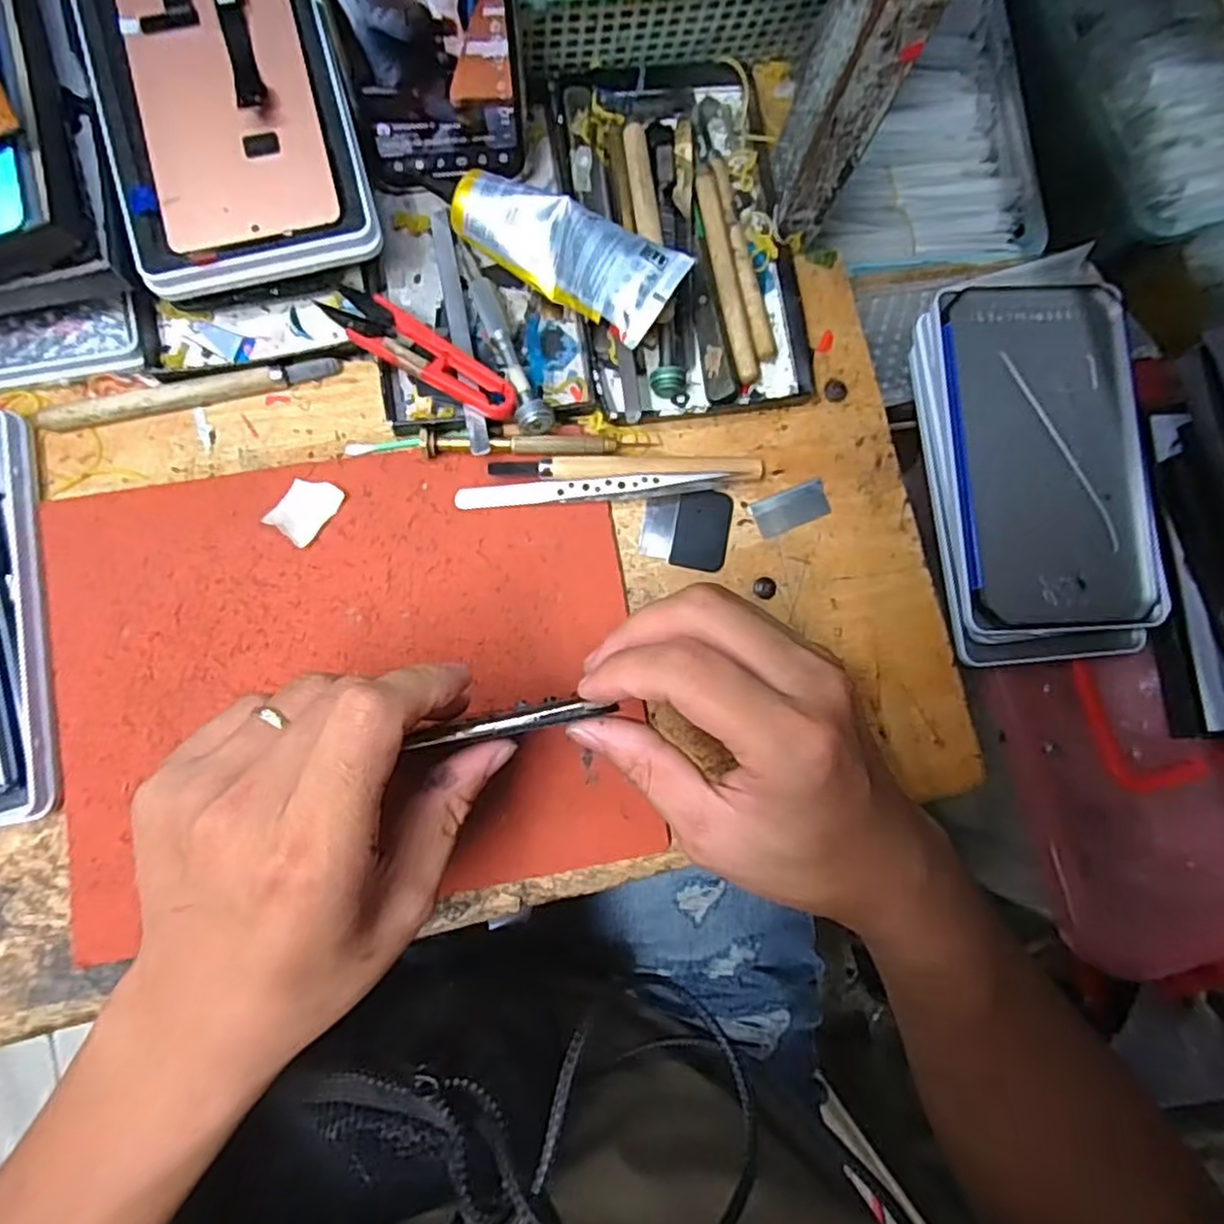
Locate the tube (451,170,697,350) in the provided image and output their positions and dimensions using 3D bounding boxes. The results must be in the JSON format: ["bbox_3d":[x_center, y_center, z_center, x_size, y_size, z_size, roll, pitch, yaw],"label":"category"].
[{"bbox_3d":[-0.023,-0.163,0.319,0.111,0.022,0.040,33,108,16],"label":"tube"}]

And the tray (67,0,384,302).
[{"bbox_3d":[-0.173,-0.240,0.314,0.104,0.024,0.189,-14,88,-7],"label":"tray"}]

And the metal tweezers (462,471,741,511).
[{"bbox_3d":[-0.009,-0.058,0.331,0.123,0.016,0.010,-4,84,-5],"label":"metal tweezers"}]

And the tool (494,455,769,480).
[{"bbox_3d":[0.009,-0.069,0.334,0.130,0.015,0.014,-2,84,-4],"label":"tool"}]

